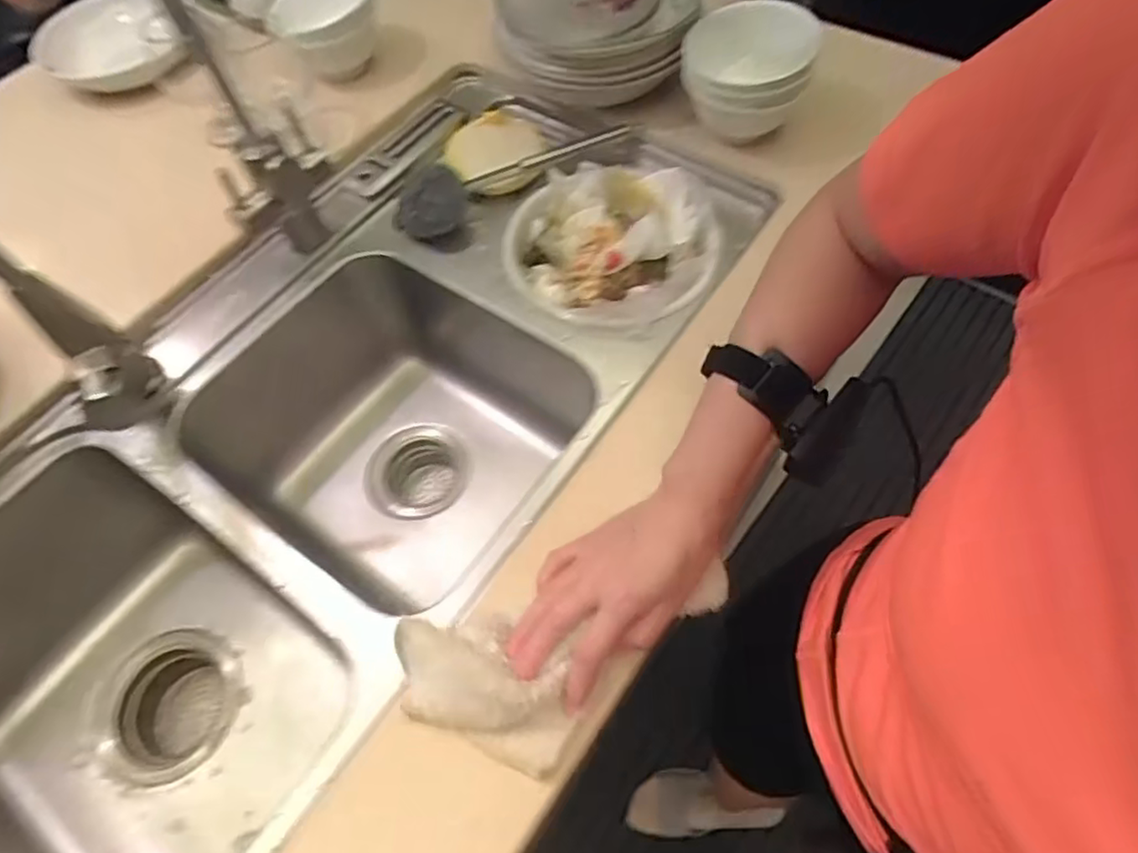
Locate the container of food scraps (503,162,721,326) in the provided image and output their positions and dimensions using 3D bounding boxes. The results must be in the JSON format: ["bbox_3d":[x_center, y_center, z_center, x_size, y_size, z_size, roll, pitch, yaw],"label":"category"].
[{"bbox_3d":[0.040,-0.183,0.686,0.212,0.050,0.218,-2,60,3],"label":"container of food scraps"}]

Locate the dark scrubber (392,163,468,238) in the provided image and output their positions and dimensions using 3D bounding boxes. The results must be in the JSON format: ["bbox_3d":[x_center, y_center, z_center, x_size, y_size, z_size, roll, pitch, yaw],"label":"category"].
[{"bbox_3d":[-0.148,-0.245,0.707,0.073,0.032,0.084,6,61,8],"label":"dark scrubber"}]

